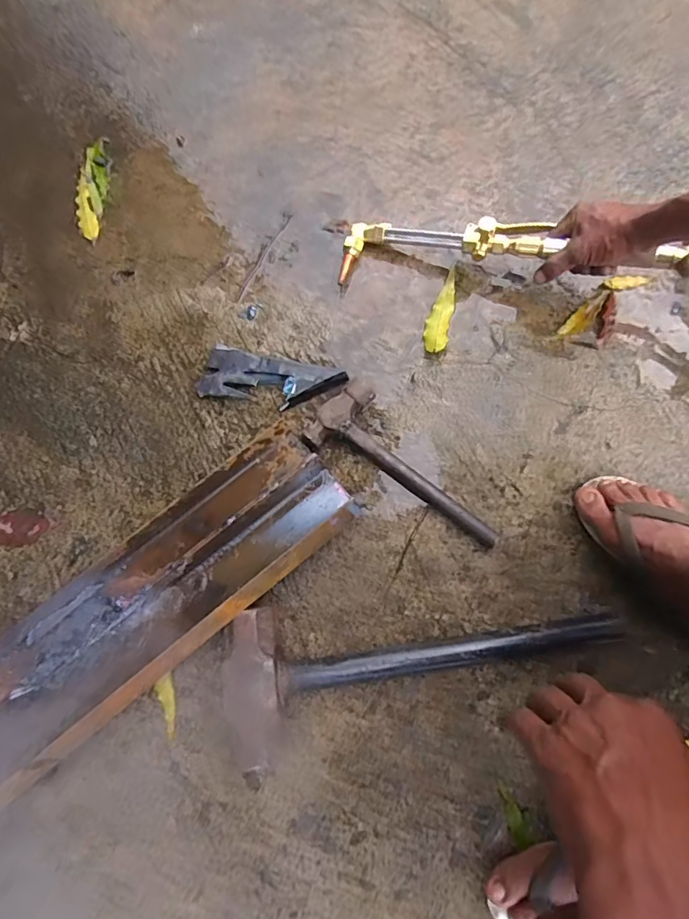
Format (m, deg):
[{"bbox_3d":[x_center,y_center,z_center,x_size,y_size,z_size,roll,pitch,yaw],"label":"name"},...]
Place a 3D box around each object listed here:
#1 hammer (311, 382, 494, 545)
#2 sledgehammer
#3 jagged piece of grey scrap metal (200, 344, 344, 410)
[{"bbox_3d":[0.086,-0.002,0.615,0.261,0.027,0.092,30,80,7],"label":"hammer"},{"bbox_3d":[0.090,0.237,0.543,0.433,0.056,0.157,-3,78,0],"label":"sledgehammer"},{"bbox_3d":[-0.096,-0.103,0.648,0.180,0.027,0.073,14,79,4],"label":"jagged piece of grey scrap metal"}]

